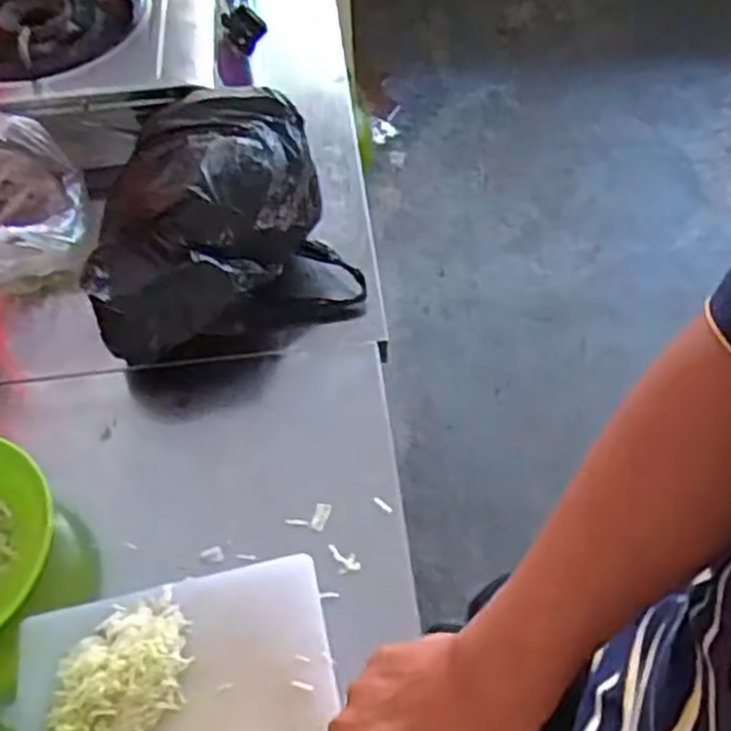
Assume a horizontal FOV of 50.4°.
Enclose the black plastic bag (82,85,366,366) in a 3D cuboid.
[{"bbox_3d":[-0.141,-0.117,0.681,0.215,0.126,0.203,-24,57,-14],"label":"black plastic bag"}]

